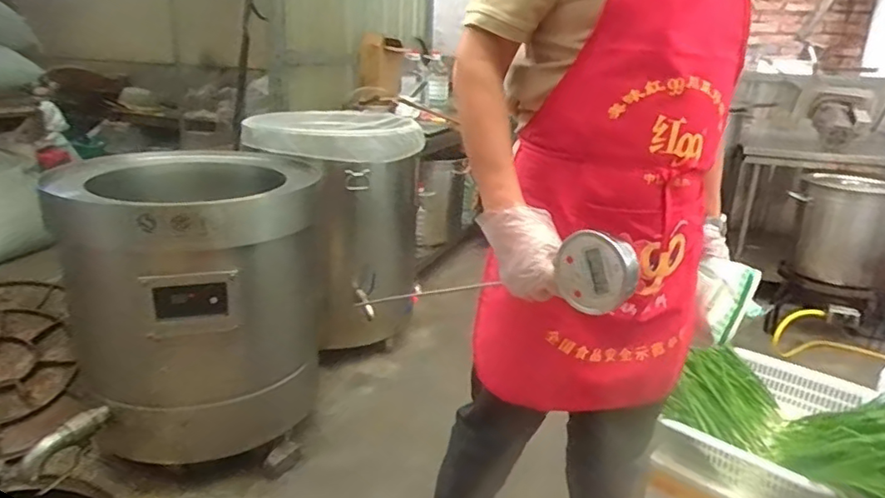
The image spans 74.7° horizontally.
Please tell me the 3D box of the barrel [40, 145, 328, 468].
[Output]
[{"bbox_3d":[-0.650,0.173,1.632,0.643,0.727,0.595,-7,20,-27],"label":"barrel"}]

